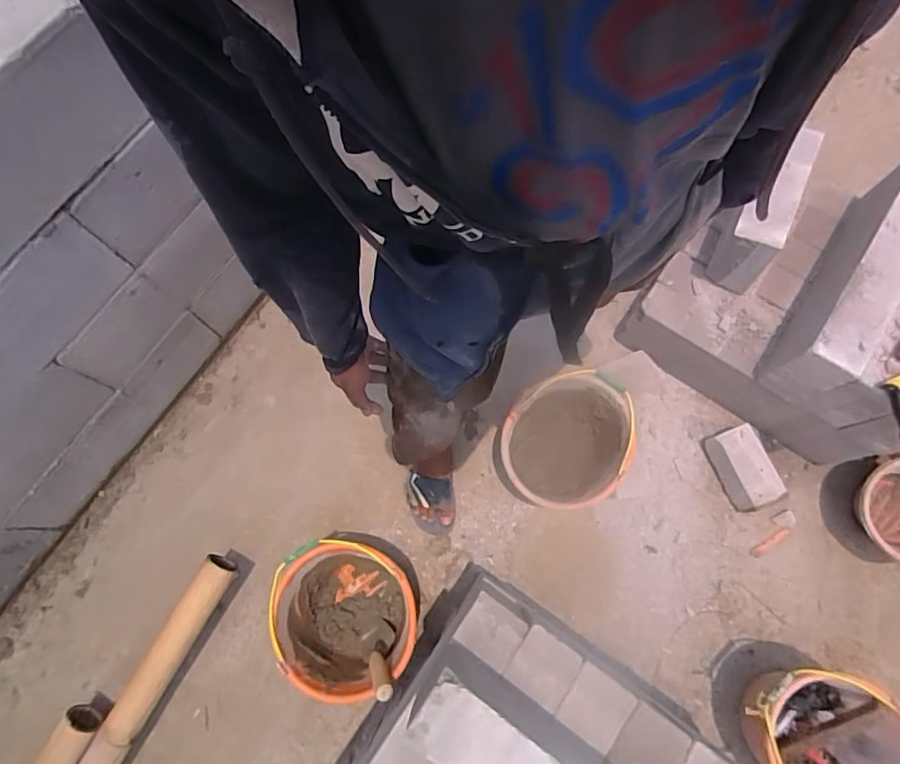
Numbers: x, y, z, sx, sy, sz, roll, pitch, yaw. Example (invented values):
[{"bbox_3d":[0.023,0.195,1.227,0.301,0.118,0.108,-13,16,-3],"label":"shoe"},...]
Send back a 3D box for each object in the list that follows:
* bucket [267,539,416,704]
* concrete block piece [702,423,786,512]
[{"bbox_3d":[-0.219,0.513,1.145,0.286,0.237,0.294,0,72,1],"label":"bucket"},{"bbox_3d":[0.726,0.211,1.288,0.096,0.097,0.185,-19,77,-4],"label":"concrete block piece"}]

